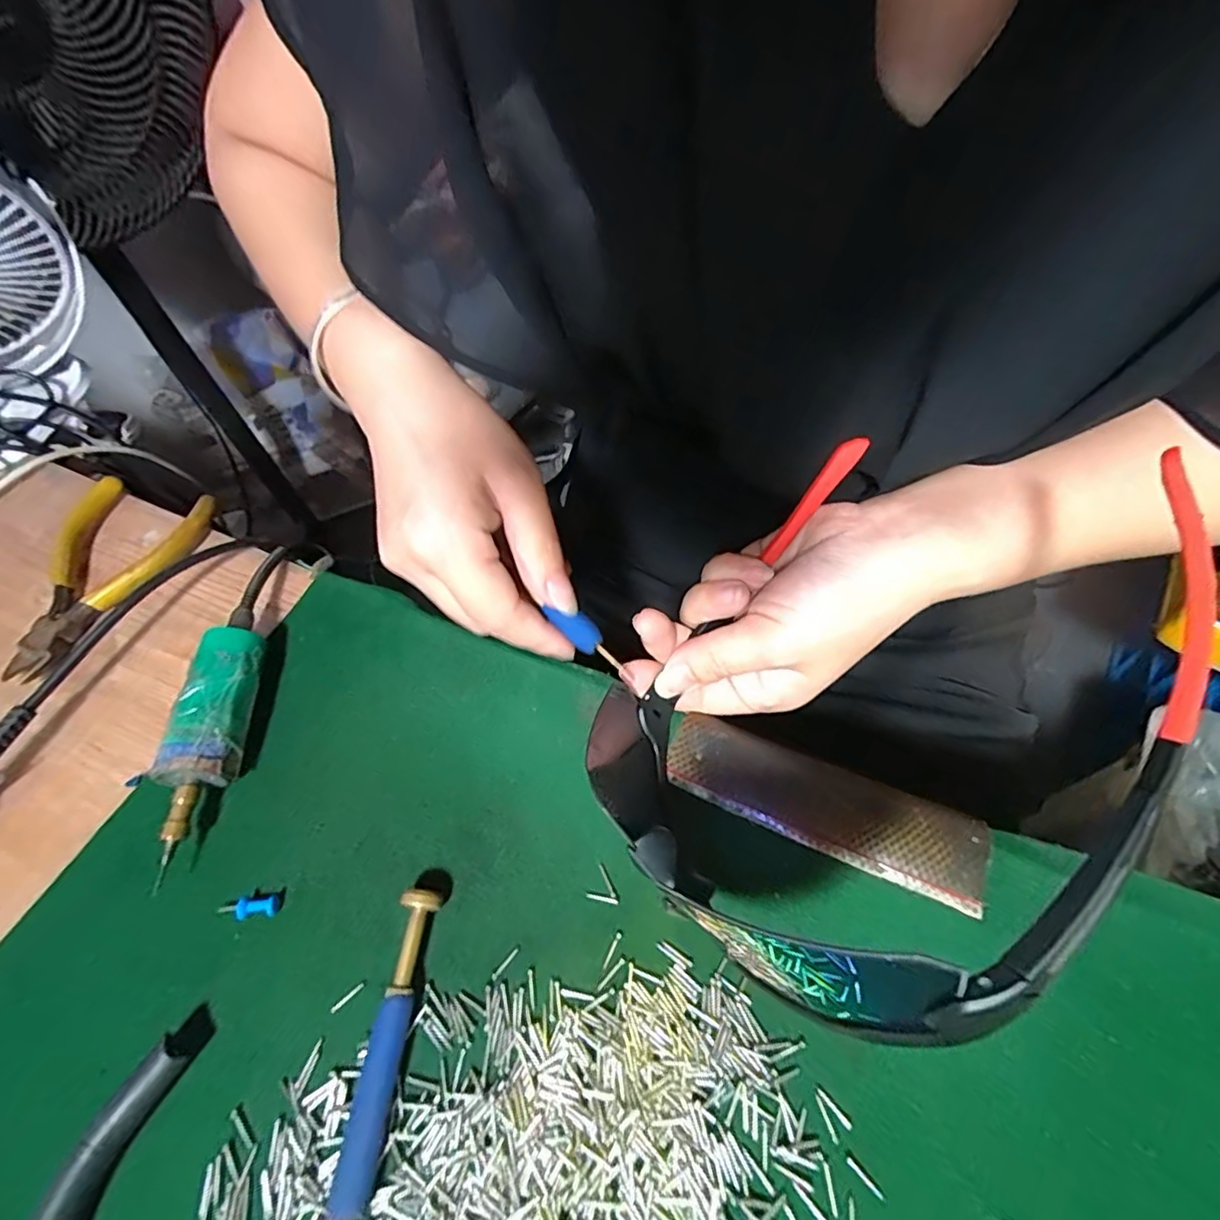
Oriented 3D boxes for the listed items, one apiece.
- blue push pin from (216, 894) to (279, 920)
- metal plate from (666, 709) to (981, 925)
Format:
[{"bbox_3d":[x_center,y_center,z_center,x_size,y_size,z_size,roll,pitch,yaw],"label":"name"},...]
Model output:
[{"bbox_3d":[-0.135,0.112,0.215,0.023,0.007,0.007,-6,58,0],"label":"blue push pin"},{"bbox_3d":[0.081,0.074,0.222,0.118,0.004,0.035,19,62,15],"label":"metal plate"}]

